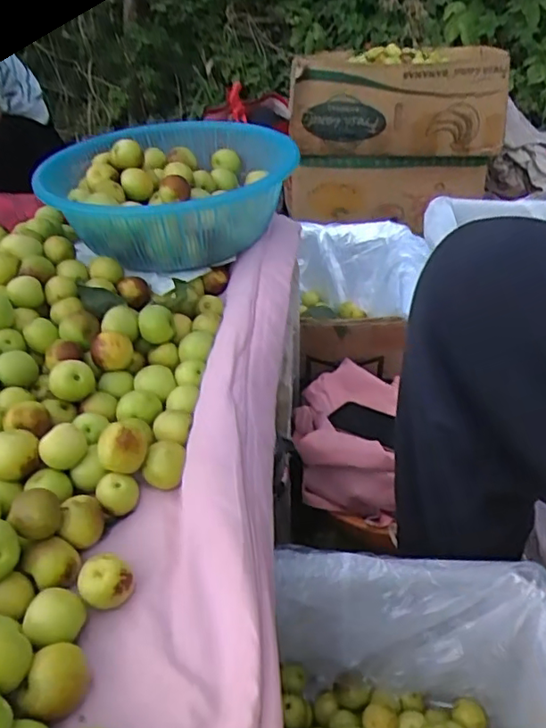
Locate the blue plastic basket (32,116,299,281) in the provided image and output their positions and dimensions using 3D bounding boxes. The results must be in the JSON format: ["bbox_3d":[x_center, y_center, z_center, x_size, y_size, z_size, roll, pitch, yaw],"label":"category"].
[{"bbox_3d":[-0.103,-0.197,0.634,0.240,0.098,0.285,17,41,23],"label":"blue plastic basket"}]

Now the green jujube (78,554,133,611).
[{"bbox_3d":[-0.099,0.130,0.340,0.030,0.022,0.024,-1,37,1],"label":"green jujube"}]

